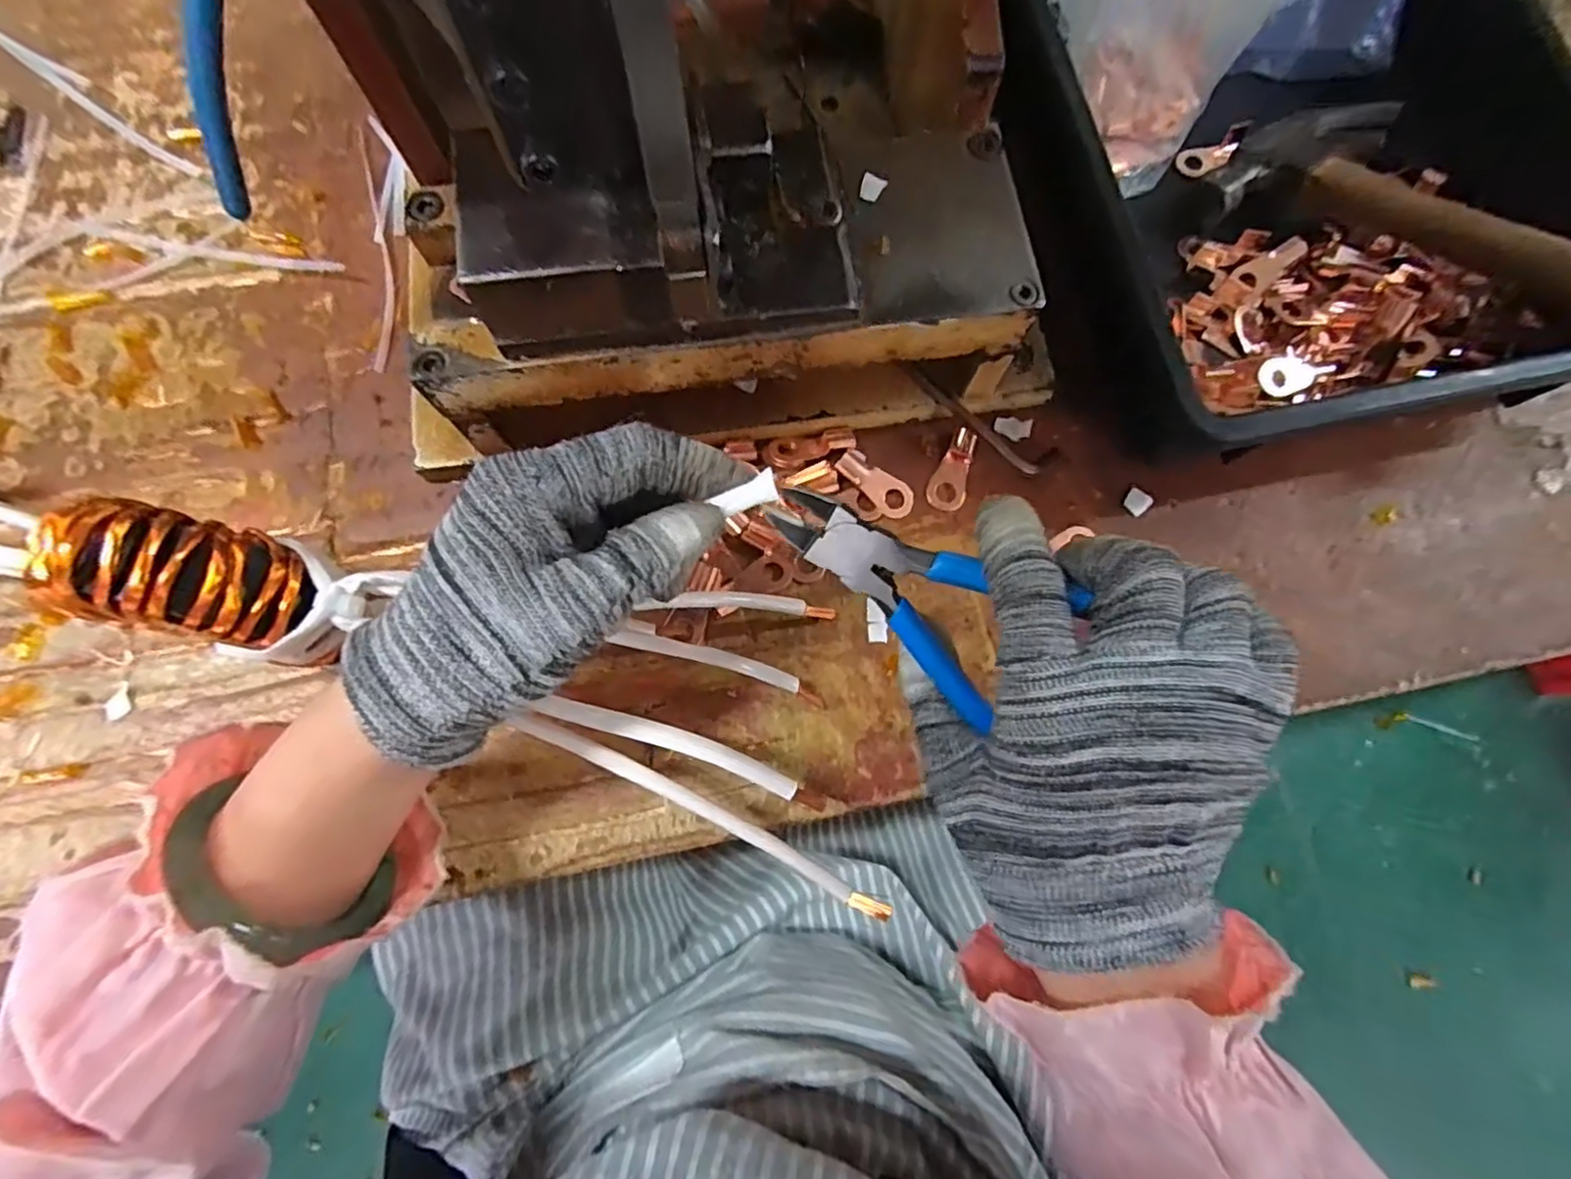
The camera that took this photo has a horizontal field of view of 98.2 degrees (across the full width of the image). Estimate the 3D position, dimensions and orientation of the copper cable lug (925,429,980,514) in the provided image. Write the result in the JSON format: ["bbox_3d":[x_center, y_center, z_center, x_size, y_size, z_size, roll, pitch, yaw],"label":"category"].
[{"bbox_3d":[0.084,-0.060,0.337,0.018,0.006,0.041,18,77,2],"label":"copper cable lug"}]

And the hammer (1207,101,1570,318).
[{"bbox_3d":[0.317,-0.168,0.330,0.109,0.045,0.222,-31,59,-8],"label":"hammer"}]

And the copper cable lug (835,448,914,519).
[{"bbox_3d":[0.045,-0.052,0.333,0.041,0.006,0.018,40,79,7],"label":"copper cable lug"}]

